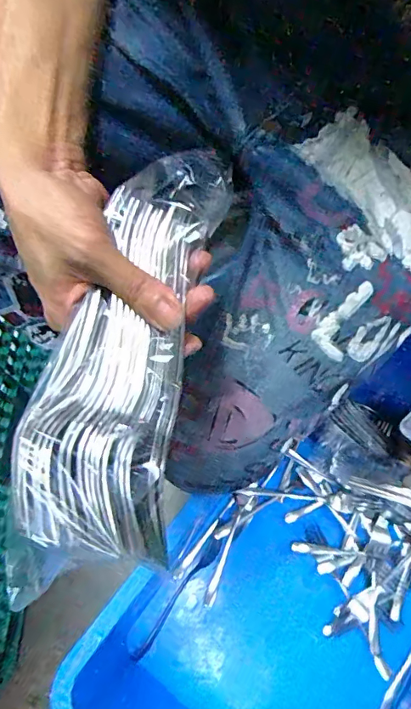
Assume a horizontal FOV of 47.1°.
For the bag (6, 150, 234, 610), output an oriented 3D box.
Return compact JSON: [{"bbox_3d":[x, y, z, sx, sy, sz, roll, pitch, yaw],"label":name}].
[{"bbox_3d":[-0.043,-0.001,0.267,0.081,0.032,0.257,15,80,7],"label":"bag"}]

